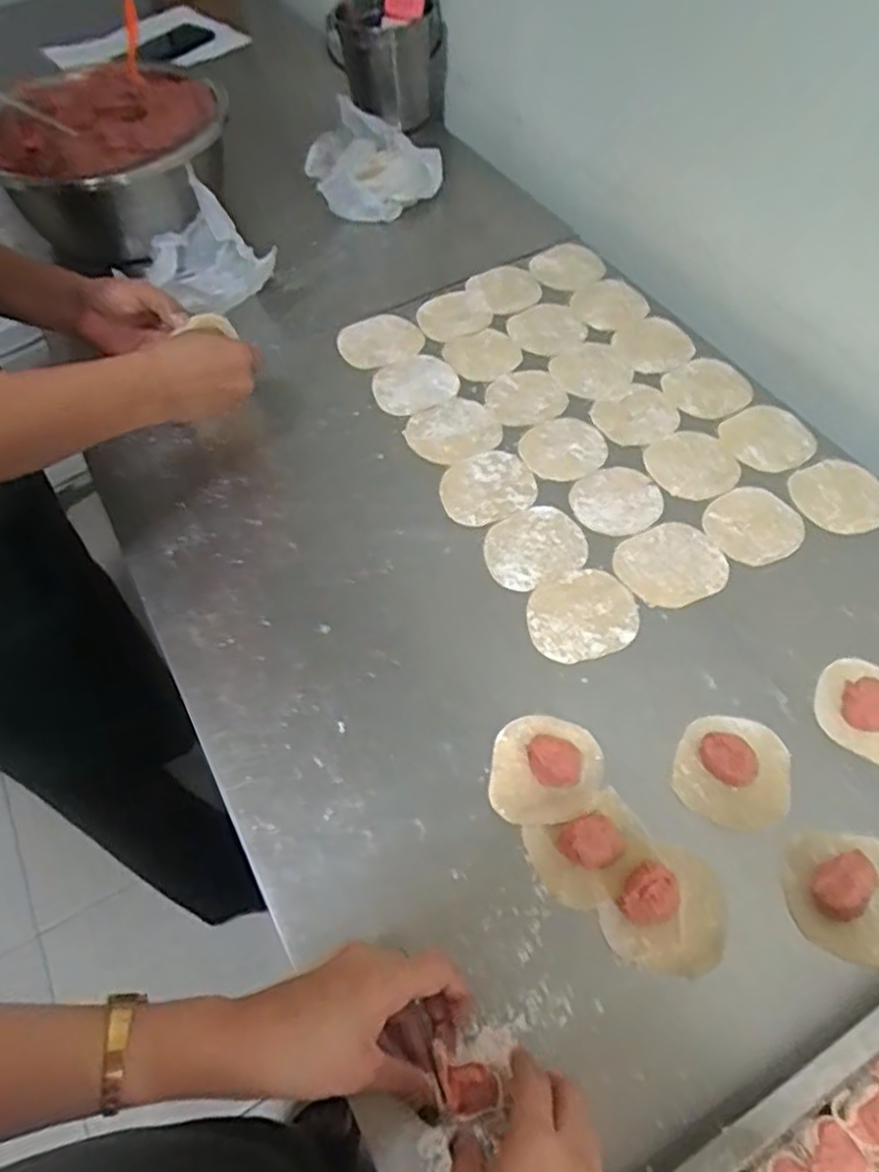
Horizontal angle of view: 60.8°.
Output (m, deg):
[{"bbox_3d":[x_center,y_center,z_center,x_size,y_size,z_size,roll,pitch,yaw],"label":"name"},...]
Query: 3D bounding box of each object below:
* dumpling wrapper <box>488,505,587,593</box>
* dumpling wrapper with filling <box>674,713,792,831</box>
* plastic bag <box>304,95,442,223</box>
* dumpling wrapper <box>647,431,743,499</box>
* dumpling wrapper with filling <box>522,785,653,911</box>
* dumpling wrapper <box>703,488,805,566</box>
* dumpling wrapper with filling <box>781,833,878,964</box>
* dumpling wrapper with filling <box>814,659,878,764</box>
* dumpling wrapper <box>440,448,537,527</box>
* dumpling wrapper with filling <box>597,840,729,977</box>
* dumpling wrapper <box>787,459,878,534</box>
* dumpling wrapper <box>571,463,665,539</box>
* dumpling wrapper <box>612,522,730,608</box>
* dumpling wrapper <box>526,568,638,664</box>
[{"bbox_3d":[0.081,-0.033,0.638,0.086,0.004,0.073,-23,59,-10],"label":"dumpling wrapper"},{"bbox_3d":[0.202,0.122,0.509,0.072,0.026,0.076,-2,58,3],"label":"dumpling wrapper with filling"},{"bbox_3d":[-0.072,-0.493,0.874,0.133,0.082,0.118,14,60,12],"label":"plastic bag"},{"bbox_3d":[0.228,-0.111,0.679,0.075,0.004,0.075,-2,58,3],"label":"dumpling wrapper"},{"bbox_3d":[0.100,0.170,0.486,0.076,0.019,0.060,-21,59,-10],"label":"dumpling wrapper with filling"},{"bbox_3d":[0.267,-0.051,0.639,0.077,0.004,0.074,-2,58,3],"label":"dumpling wrapper"},{"bbox_3d":[0.256,0.191,0.466,0.074,0.021,0.072,-2,58,3],"label":"dumpling wrapper with filling"},{"bbox_3d":[0.316,0.086,0.534,0.079,0.024,0.072,-2,58,3],"label":"dumpling wrapper with filling"},{"bbox_3d":[0.042,-0.090,0.676,0.087,0.006,0.075,-21,59,-10],"label":"dumpling wrapper"},{"bbox_3d":[0.142,0.198,0.454,0.078,0.025,0.067,-40,64,-19],"label":"dumpling wrapper with filling"},{"bbox_3d":[0.346,-0.078,0.648,0.070,0.004,0.075,-3,63,7],"label":"dumpling wrapper"},{"bbox_3d":[0.156,-0.075,0.662,0.077,0.004,0.070,-2,58,3],"label":"dumpling wrapper"},{"bbox_3d":[0.190,-0.018,0.621,0.086,0.005,0.075,-22,59,-10],"label":"dumpling wrapper"},{"bbox_3d":[0.113,0.022,0.596,0.086,0.004,0.074,-19,59,-8],"label":"dumpling wrapper"}]

